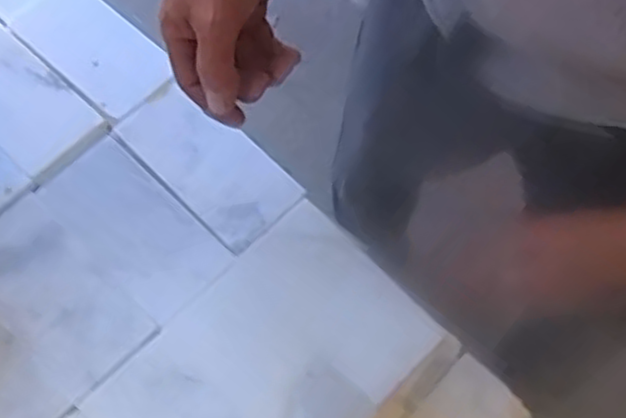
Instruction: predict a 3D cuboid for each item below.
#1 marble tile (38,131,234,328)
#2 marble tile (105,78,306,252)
[{"bbox_3d":[-0.138,0.012,0.567,0.150,0.006,0.075,42,73,17],"label":"marble tile"},{"bbox_3d":[-0.086,-0.039,0.587,0.151,0.010,0.071,41,72,17],"label":"marble tile"}]

